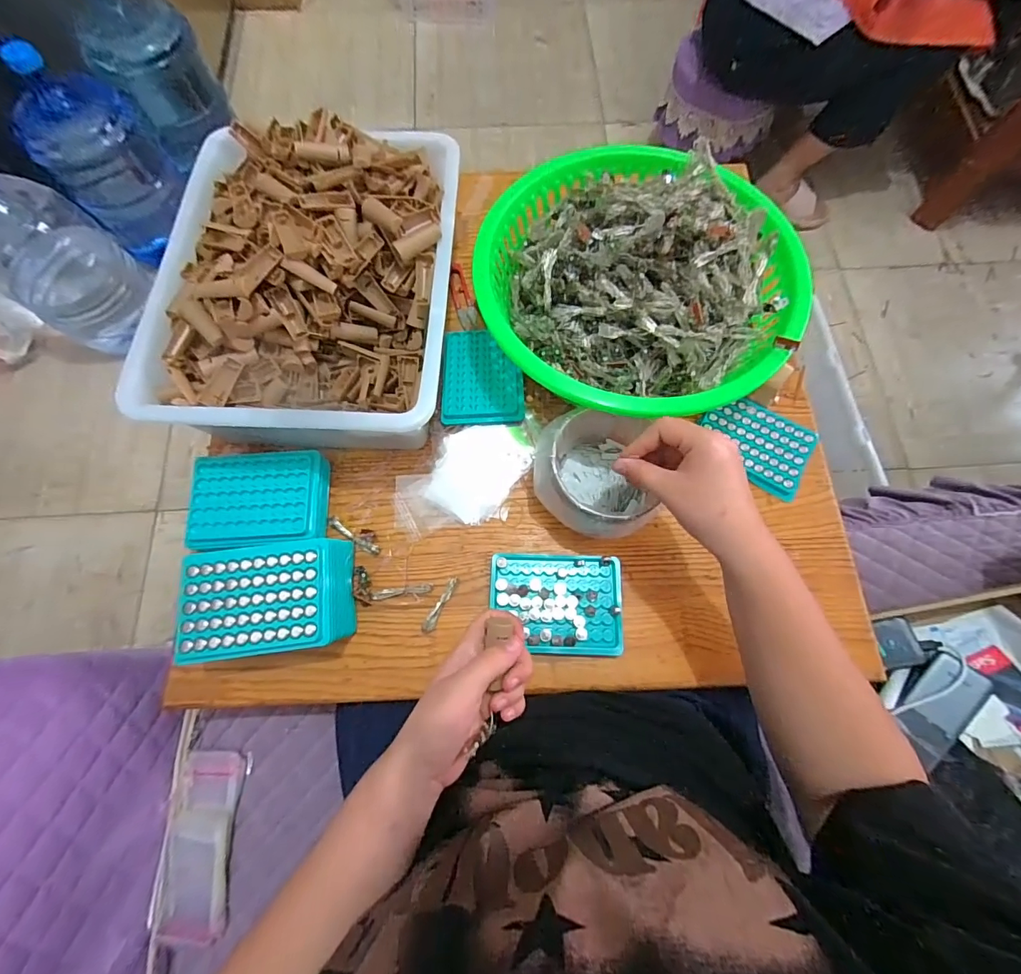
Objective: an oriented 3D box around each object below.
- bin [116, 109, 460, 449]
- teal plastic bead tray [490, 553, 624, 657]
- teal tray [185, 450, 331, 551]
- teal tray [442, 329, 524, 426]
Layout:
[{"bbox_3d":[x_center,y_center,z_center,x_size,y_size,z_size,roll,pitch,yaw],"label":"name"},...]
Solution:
[{"bbox_3d":[-0.201,-0.214,0.468,0.275,0.135,0.335,3,73,0],"label":"bin"},{"bbox_3d":[0.046,0.117,0.442,0.129,0.013,0.094,2,73,-1],"label":"teal plastic bead tray"},{"bbox_3d":[-0.262,0.016,0.463,0.132,0.038,0.100,-1,73,-1],"label":"teal tray"},{"bbox_3d":[-0.032,-0.132,0.515,0.092,0.014,0.126,-1,73,-1],"label":"teal tray"}]

